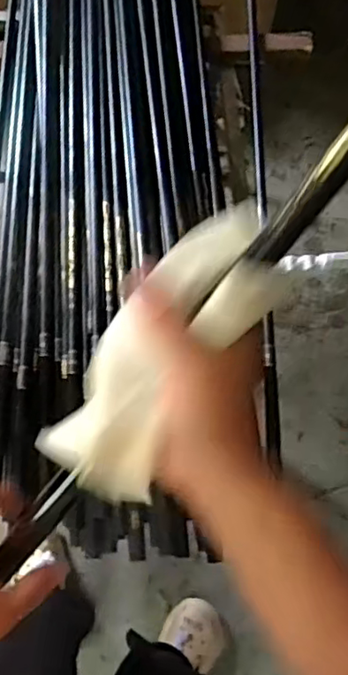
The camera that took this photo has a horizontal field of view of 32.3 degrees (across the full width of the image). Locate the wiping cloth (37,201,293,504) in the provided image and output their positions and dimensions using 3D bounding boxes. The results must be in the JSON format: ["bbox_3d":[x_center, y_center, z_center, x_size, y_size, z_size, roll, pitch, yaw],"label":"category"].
[{"bbox_3d":[-0.006,0.011,0.309,0.061,0.031,0.167,36,100,10],"label":"wiping cloth"}]

